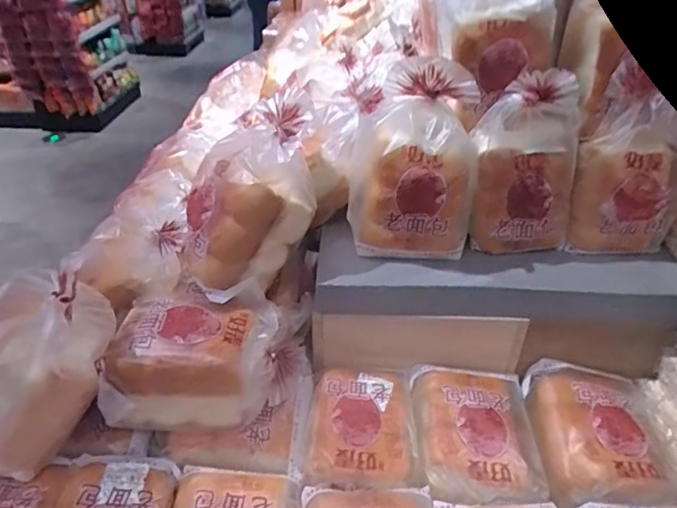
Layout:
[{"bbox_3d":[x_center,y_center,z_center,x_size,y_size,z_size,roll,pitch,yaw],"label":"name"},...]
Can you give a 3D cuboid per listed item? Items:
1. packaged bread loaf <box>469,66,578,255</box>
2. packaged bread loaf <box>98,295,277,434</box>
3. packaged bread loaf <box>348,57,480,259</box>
[{"bbox_3d":[0.252,-0.118,0.682,0.133,0.237,0.067,-4,35,-6],"label":"packaged bread loaf"},{"bbox_3d":[-0.180,0.141,0.637,0.189,0.132,0.121,-1,35,-2],"label":"packaged bread loaf"},{"bbox_3d":[0.100,-0.127,0.679,0.156,0.242,0.110,1,35,0],"label":"packaged bread loaf"}]

